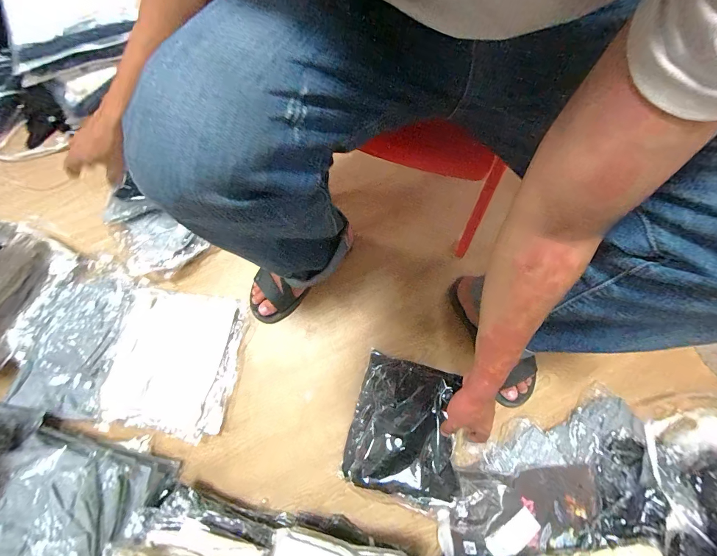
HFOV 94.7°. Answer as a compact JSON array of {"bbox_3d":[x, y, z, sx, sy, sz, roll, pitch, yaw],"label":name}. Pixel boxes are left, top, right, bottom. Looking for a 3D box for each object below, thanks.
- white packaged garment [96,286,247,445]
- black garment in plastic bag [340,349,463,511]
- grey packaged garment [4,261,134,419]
[{"bbox_3d":[-0.346,0.157,0.629,0.211,0.059,0.257,6,76,0],"label":"white packaged garment"},{"bbox_3d":[0.086,0.269,0.603,0.191,0.073,0.224,16,76,2],"label":"black garment in plastic bag"},{"bbox_3d":[-0.536,0.118,0.626,0.182,0.049,0.279,15,76,2],"label":"grey packaged garment"}]

